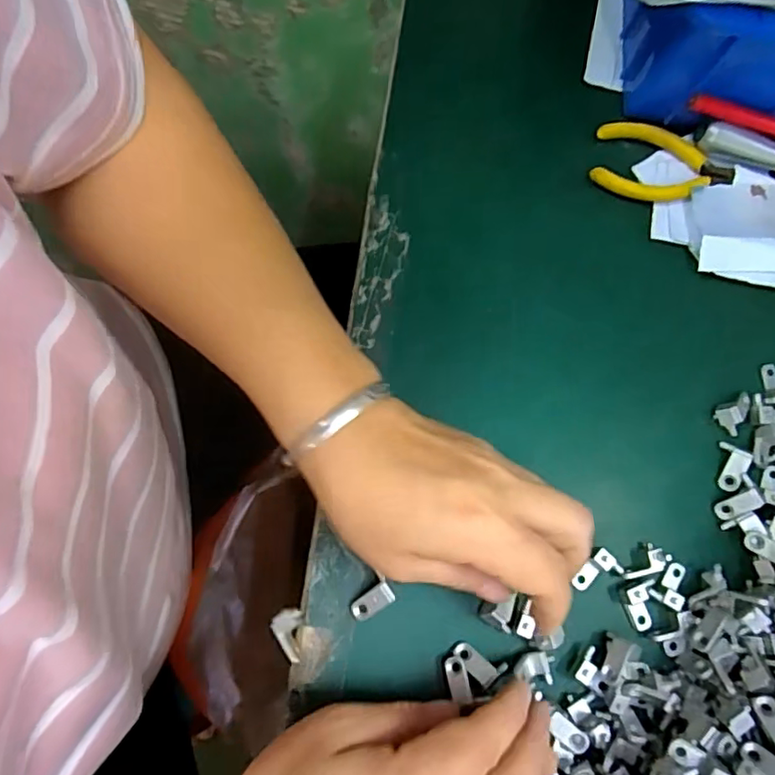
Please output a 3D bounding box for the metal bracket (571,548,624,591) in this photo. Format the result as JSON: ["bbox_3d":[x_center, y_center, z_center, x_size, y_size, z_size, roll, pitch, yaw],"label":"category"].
[{"bbox_3d":[0.106,0.095,0.296,0.023,0.011,0.017,-43,85,-13],"label":"metal bracket"}]

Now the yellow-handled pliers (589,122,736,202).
[{"bbox_3d":[0.163,-0.131,0.349,0.080,0.010,0.046,16,76,-2],"label":"yellow-handled pliers"}]

